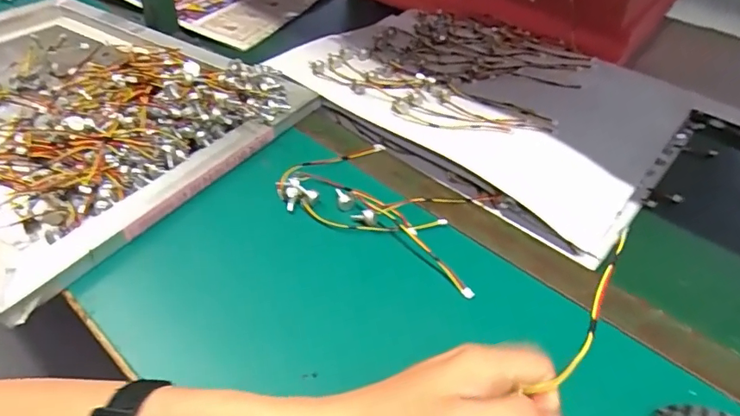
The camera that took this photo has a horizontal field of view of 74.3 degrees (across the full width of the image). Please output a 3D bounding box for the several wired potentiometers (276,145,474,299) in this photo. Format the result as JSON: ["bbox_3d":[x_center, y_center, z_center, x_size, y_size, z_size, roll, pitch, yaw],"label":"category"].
[{"bbox_3d":[0.026,-0.009,0.515,0.224,0.020,0.145,25,47,20],"label":"several wired potentiometers"}]

